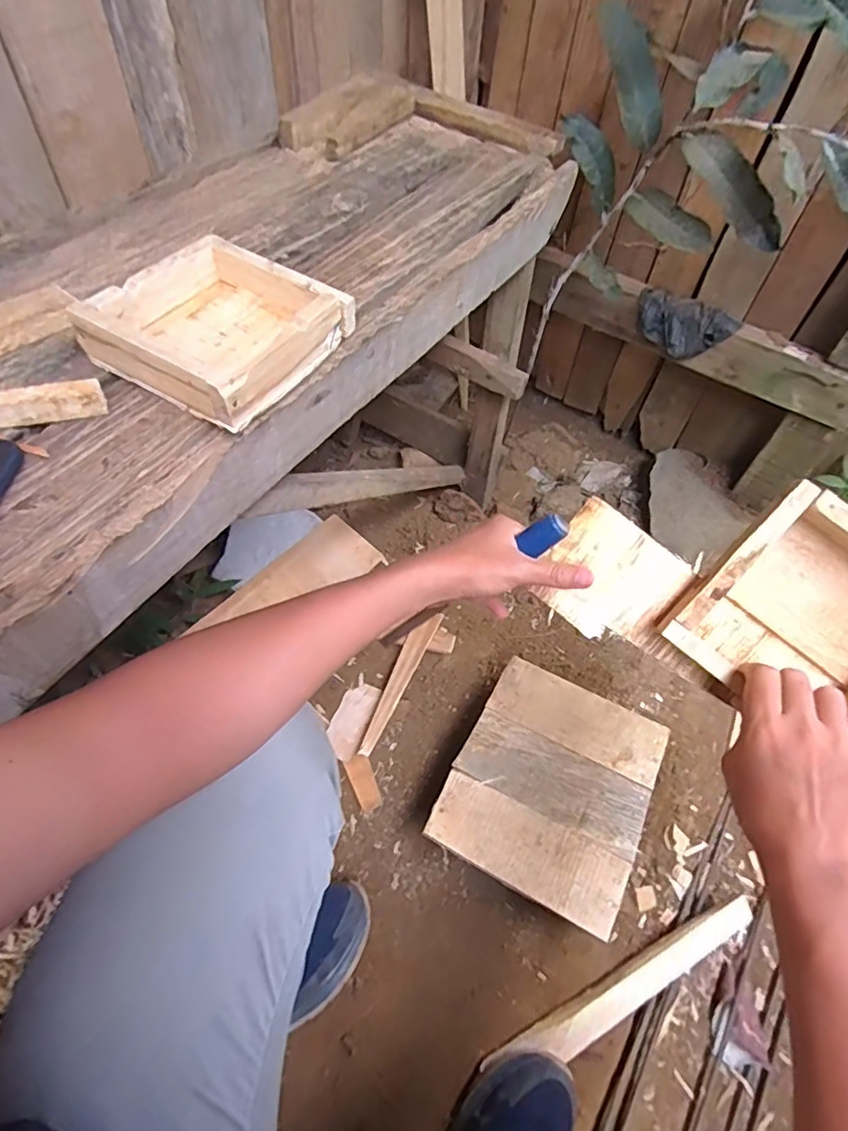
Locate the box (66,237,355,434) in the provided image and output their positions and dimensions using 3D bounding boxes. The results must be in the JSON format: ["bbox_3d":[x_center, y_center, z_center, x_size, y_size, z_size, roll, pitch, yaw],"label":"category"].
[{"bbox_3d":[-0.160,-0.189,0.454,0.149,0.048,0.151,28,60,15],"label":"box"}]

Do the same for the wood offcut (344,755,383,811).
[{"bbox_3d":[-0.088,0.321,0.847,0.034,0.011,0.081,-20,60,-15],"label":"wood offcut"}]

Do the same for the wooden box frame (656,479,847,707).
[{"bbox_3d":[0.292,0.038,0.435,0.156,0.046,0.156,37,102,8],"label":"wooden box frame"}]

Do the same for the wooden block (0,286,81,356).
[{"bbox_3d":[-0.319,-0.195,0.455,0.028,0.024,0.088,36,62,19],"label":"wooden block"}]

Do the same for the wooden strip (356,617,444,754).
[{"bbox_3d":[-0.040,0.185,0.943,0.036,0.012,0.277,24,53,9],"label":"wooden strip"}]

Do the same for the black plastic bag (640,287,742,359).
[{"bbox_3d":[0.462,-0.431,1.030,0.172,0.077,0.064,35,62,18],"label":"black plastic bag"}]

